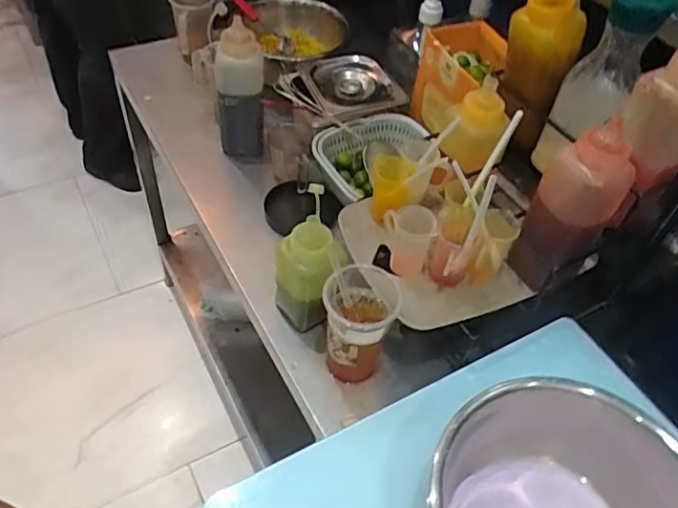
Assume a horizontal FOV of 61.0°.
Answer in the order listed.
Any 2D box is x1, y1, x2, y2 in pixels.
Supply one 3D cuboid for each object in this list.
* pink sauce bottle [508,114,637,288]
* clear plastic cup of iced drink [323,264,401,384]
[{"bbox_3d":[0.281,-0.044,0.710,0.082,0.226,0.090,-10,51,-14],"label":"pink sauce bottle"},{"bbox_3d":[0.023,0.088,0.747,0.088,0.140,0.114,3,49,-3],"label":"clear plastic cup of iced drink"}]

